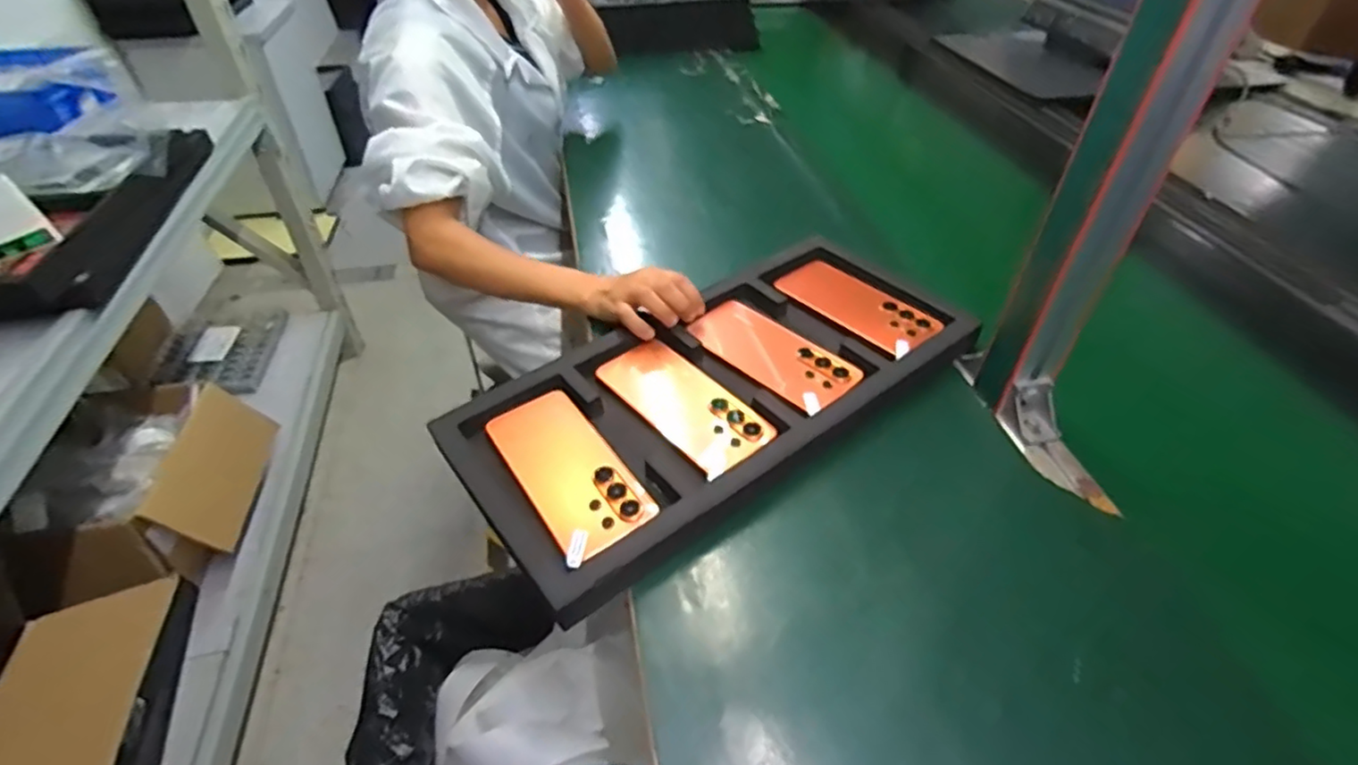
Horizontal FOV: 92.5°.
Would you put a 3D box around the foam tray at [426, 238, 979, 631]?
[{"bbox_3d":[0.043,-0.001,0.602,0.477,0.030,0.226,-28,50,-27],"label":"foam tray"}]

